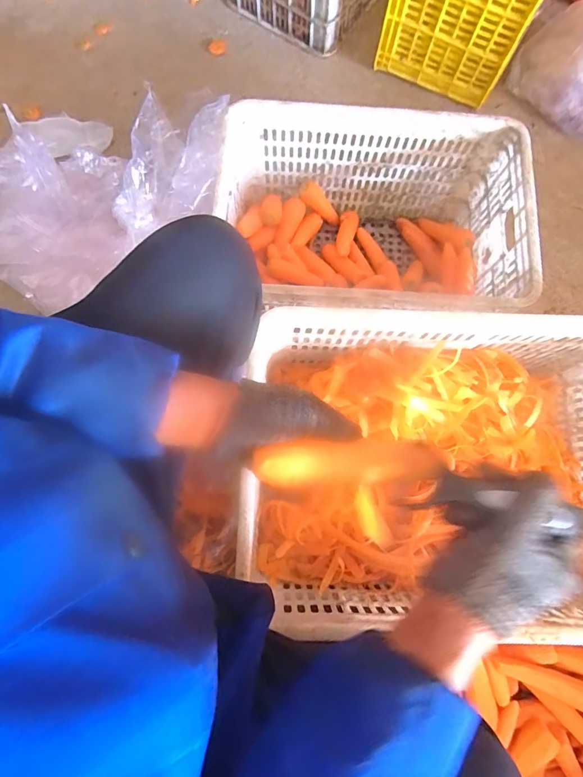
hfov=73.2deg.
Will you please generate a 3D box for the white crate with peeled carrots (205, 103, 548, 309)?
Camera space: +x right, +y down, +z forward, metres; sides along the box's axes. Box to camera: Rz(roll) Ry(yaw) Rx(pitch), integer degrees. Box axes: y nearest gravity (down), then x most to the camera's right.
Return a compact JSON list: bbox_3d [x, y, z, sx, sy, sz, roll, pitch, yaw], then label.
[{"bbox_3d":[0.140,-0.279,0.770,0.509,0.281,0.350,3,79,1],"label":"white crate with peeled carrots"}]

